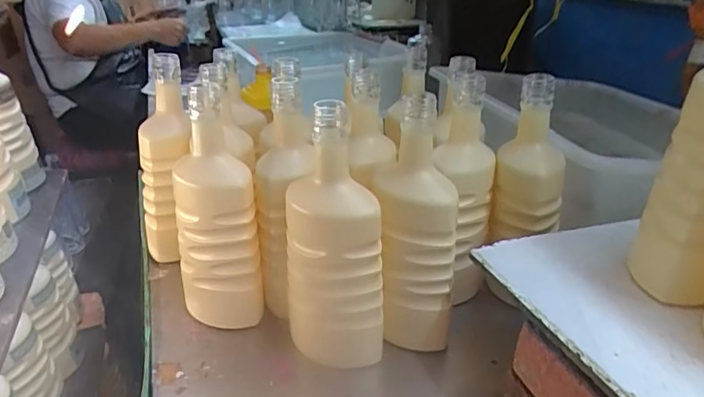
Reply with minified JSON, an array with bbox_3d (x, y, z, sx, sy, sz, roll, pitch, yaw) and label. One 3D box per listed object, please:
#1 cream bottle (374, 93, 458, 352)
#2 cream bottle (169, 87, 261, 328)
[{"bbox_3d":[0.061,0.031,0.486,0.070,0.251,0.076,2,26,2],"label":"cream bottle"},{"bbox_3d":[-0.147,0.017,0.530,0.081,0.257,0.093,-10,28,-20],"label":"cream bottle"}]

